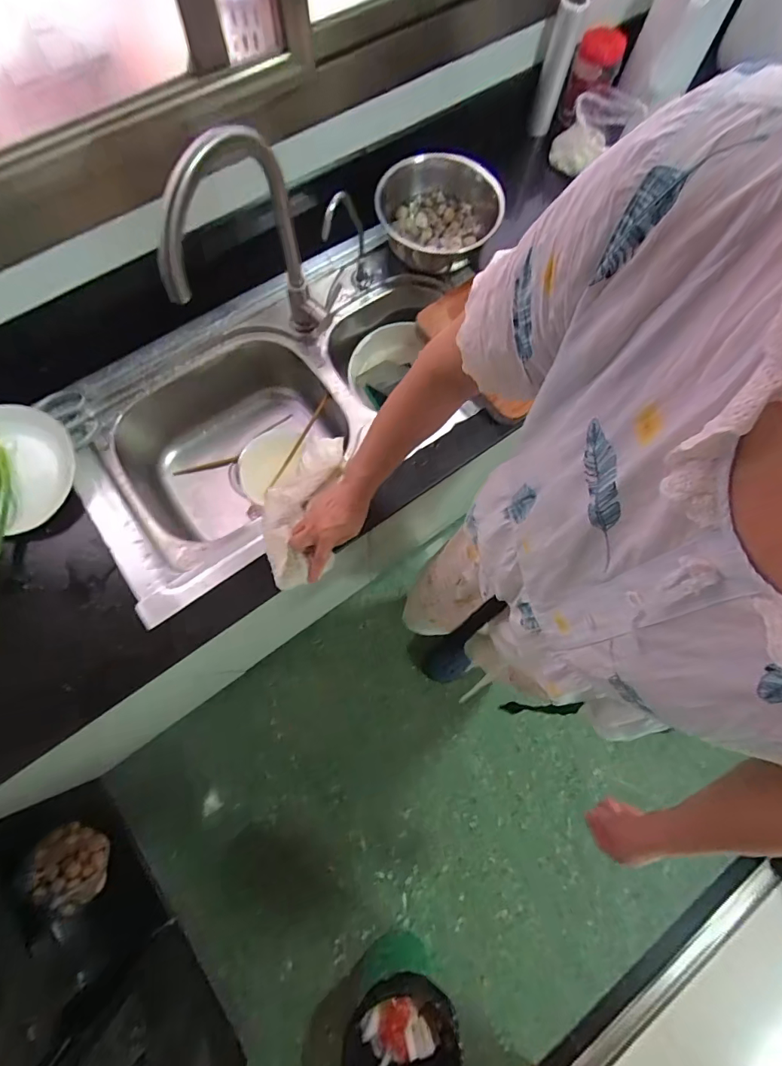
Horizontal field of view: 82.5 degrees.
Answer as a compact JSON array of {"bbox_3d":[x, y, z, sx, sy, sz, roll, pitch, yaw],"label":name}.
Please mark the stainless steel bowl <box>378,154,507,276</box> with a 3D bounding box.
[{"bbox_3d":[0.095,-0.577,0.810,0.203,0.103,0.188,1,70,-2],"label":"stainless steel bowl"}]

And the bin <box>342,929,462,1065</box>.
[{"bbox_3d":[0.025,1.138,1.023,0.225,0.282,0.241,12,70,1],"label":"bin"}]

